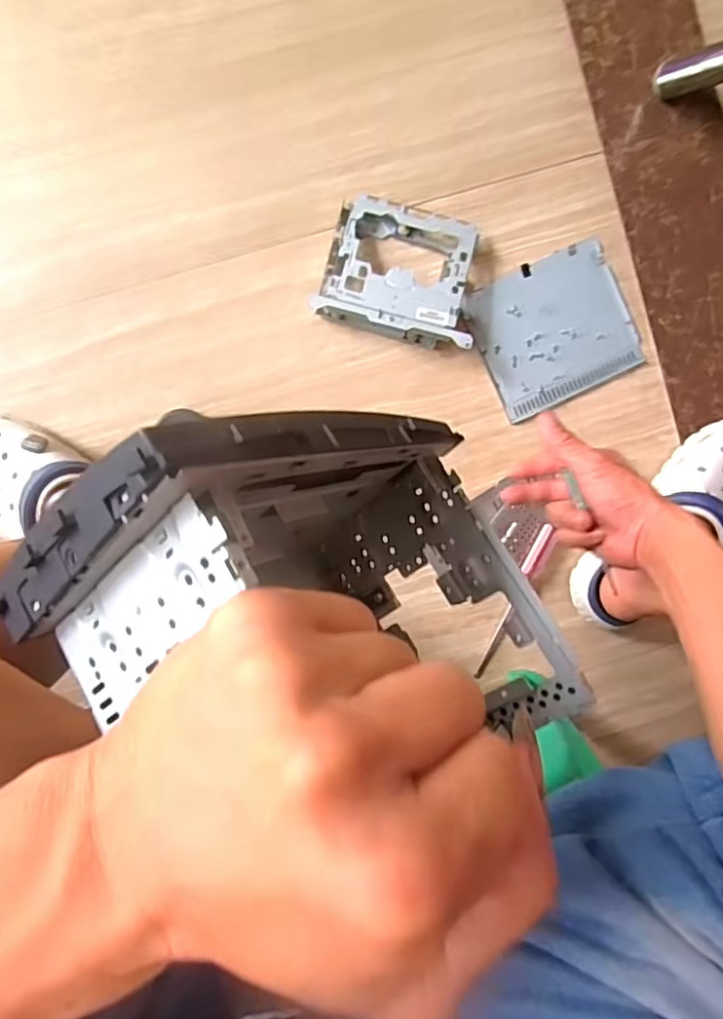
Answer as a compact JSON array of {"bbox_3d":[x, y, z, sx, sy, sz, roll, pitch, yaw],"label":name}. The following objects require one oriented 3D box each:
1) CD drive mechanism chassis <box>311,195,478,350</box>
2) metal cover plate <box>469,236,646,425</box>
[{"bbox_3d":[0.046,-0.254,0.628,0.161,0.055,0.133,15,94,-4],"label":"CD drive mechanism chassis"},{"bbox_3d":[0.218,-0.202,0.671,0.168,0.008,0.153,-26,96,-1],"label":"metal cover plate"}]

